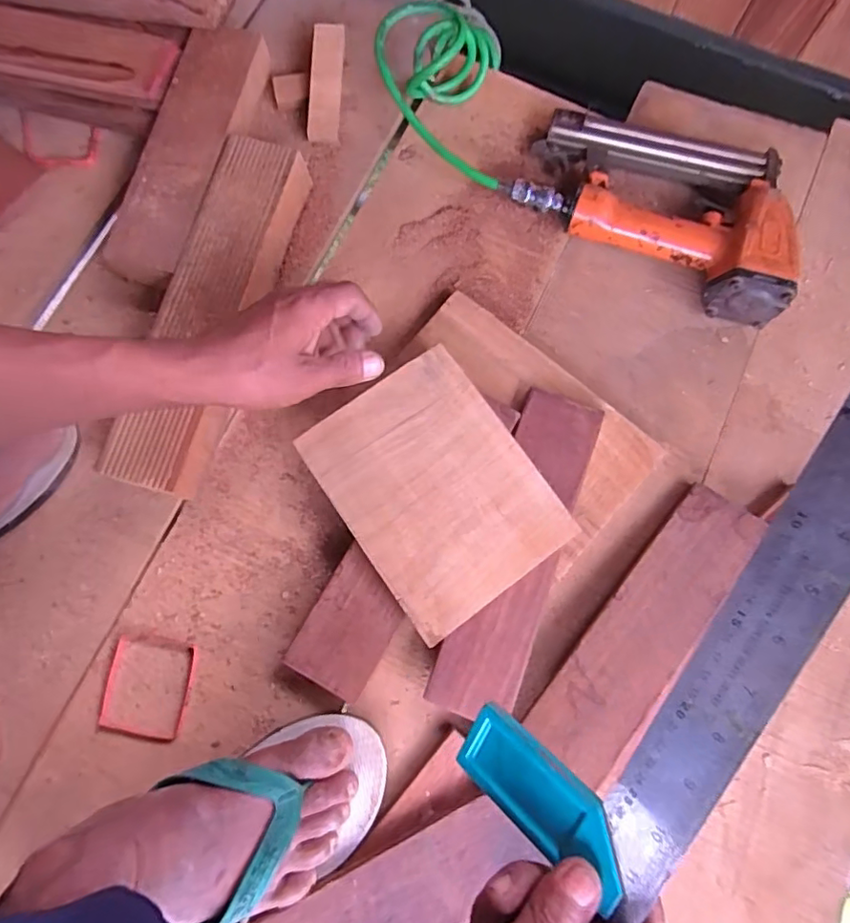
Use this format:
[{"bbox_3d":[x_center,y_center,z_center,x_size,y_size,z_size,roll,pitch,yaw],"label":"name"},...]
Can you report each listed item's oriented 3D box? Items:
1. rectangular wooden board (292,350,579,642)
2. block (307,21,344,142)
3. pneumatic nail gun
[{"bbox_3d":[0.007,0.021,0.440,0.144,0.007,0.189,-34,79,-7],"label":"rectangular wooden board"},{"bbox_3d":[-0.096,-0.365,0.542,0.030,0.007,0.109,3,98,-16],"label":"block"},{"bbox_3d":[0.215,-0.239,0.502,0.255,0.061,0.154,27,78,7],"label":"pneumatic nail gun"}]

